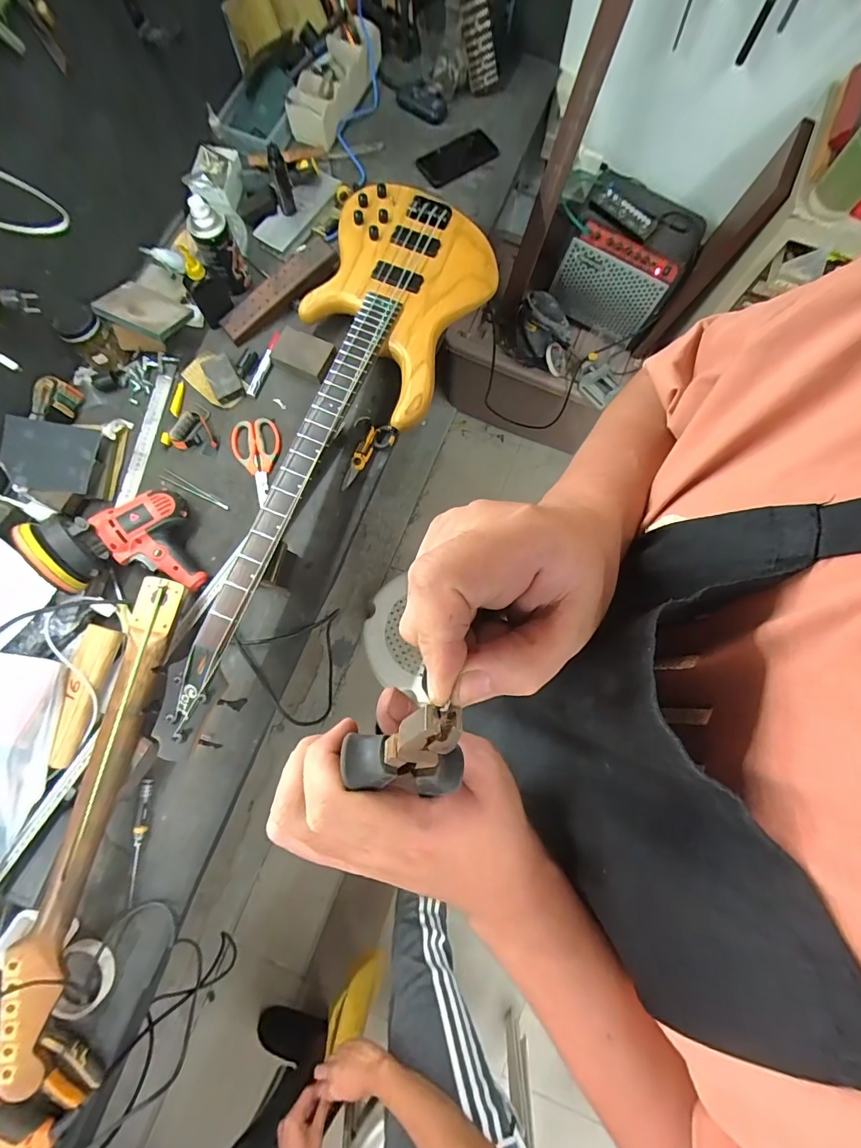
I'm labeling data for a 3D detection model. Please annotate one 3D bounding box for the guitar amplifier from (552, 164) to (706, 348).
[{"bbox_3d":[0.495,-0.806,1.159,0.302,0.267,0.176,24,79,5],"label":"guitar amplifier"}]

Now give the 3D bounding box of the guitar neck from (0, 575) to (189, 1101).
[{"bbox_3d":[-0.457,0.322,0.604,0.076,0.038,0.646,11,78,2],"label":"guitar neck"}]

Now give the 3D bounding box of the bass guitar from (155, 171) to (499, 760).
[{"bbox_3d":[-0.121,-0.237,0.728,0.308,0.053,1.067,13,73,1],"label":"bass guitar"}]

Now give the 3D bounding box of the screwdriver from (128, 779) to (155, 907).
[{"bbox_3d":[-0.430,0.394,0.653,0.021,0.016,0.170,1,78,0],"label":"screwdriver"}]

